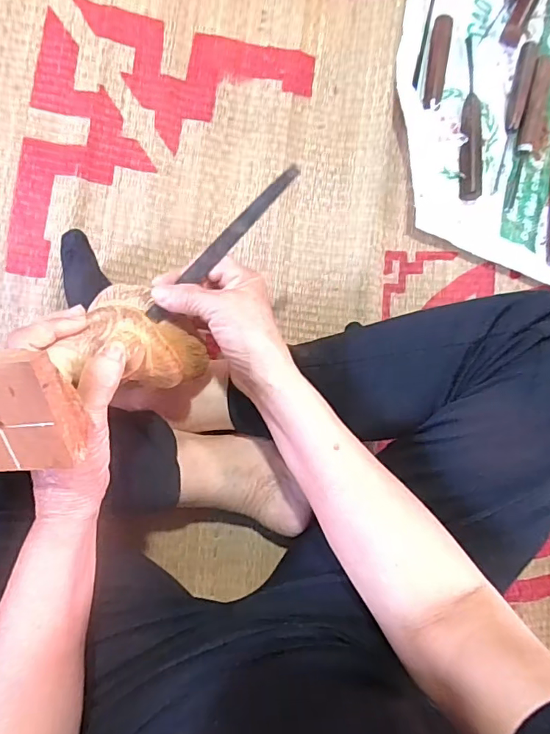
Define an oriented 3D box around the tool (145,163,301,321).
[{"bbox_3d":[-0.041,-0.095,0.382,0.160,0.008,0.015,-45,95,6],"label":"tool"}]

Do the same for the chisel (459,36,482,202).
[{"bbox_3d":[0.222,-0.283,0.553,0.024,0.012,0.184,2,88,-8],"label":"chisel"}]

